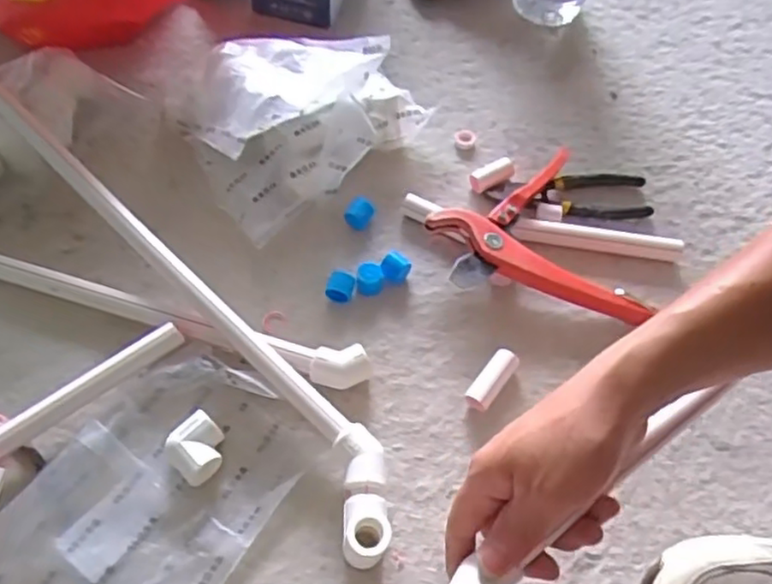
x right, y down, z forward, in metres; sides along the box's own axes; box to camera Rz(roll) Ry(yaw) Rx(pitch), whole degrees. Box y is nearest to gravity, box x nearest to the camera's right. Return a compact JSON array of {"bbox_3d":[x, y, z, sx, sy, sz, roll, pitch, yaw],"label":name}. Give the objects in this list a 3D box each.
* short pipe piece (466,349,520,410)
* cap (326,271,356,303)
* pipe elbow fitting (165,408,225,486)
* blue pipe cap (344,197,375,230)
[{"bbox_3d":[0.087,0.070,0.548,0.020,0.020,0.053,34,63,17],"label":"short pipe piece"},{"bbox_3d":[-0.040,-0.002,0.588,0.021,0.023,0.024,15,60,7],"label":"cap"},{"bbox_3d":[-0.139,0.117,0.503,0.043,0.030,0.040,38,64,20],"label":"pipe elbow fitting"},{"bbox_3d":[-0.025,-0.073,0.632,0.020,0.029,0.027,28,62,14],"label":"blue pipe cap"}]

